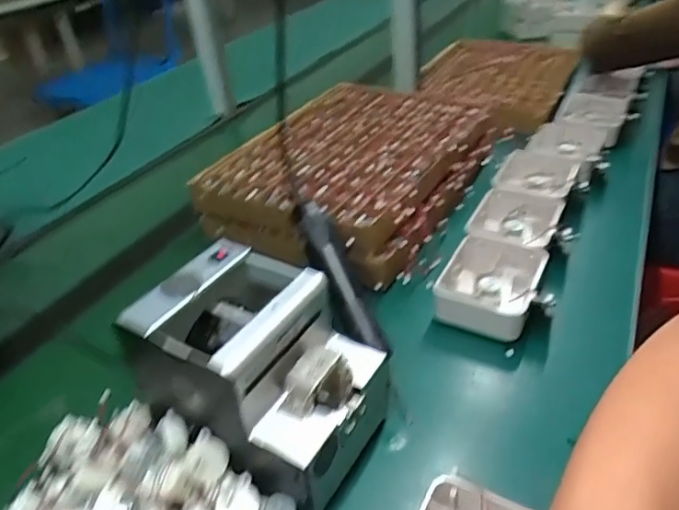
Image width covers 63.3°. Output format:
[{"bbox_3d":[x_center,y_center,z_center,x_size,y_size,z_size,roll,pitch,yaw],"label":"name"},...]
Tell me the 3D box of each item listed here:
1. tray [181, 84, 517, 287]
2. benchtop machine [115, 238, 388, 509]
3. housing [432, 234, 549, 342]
[{"bbox_3d":[0.028,-0.138,0.824,0.330,0.088,0.422,17,41,32],"label":"tray"},{"bbox_3d":[-0.060,0.102,0.475,0.165,0.166,0.134,15,40,29],"label":"benchtop machine"},{"bbox_3d":[0.174,0.032,0.630,0.100,0.047,0.134,12,39,26],"label":"housing"}]

